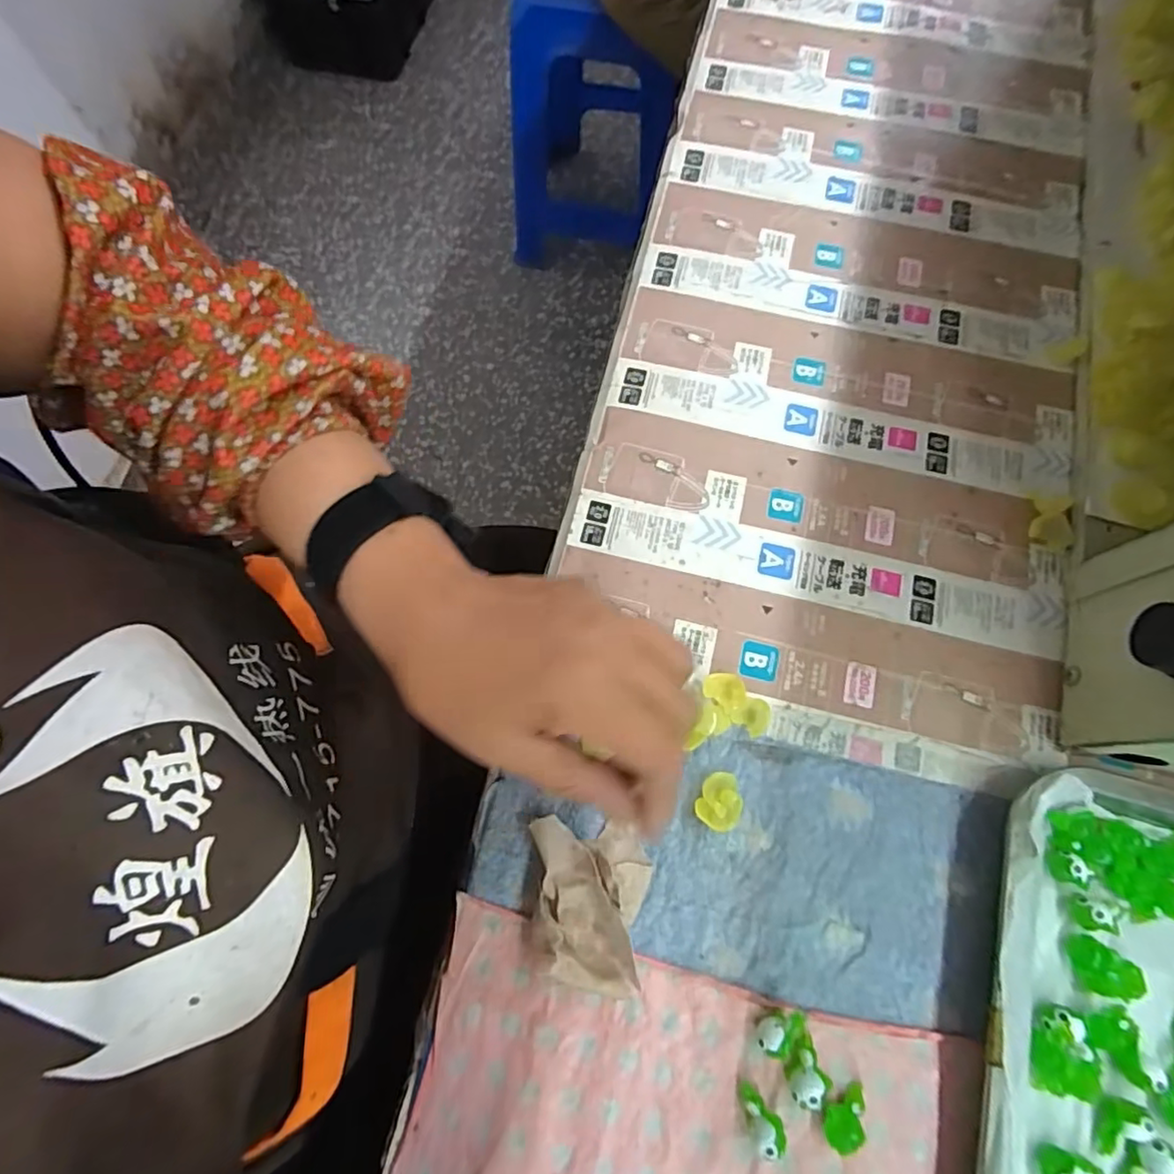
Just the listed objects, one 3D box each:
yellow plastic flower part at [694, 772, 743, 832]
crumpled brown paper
[{"bbox_3d":[0.067,0.108,0.309,0.022,0.011,0.028,26,75,10],"label":"yellow plastic flower part"},{"bbox_3d":[0.005,0.149,0.289,0.051,0.027,0.075,-6,72,0],"label":"crumpled brown paper"}]

